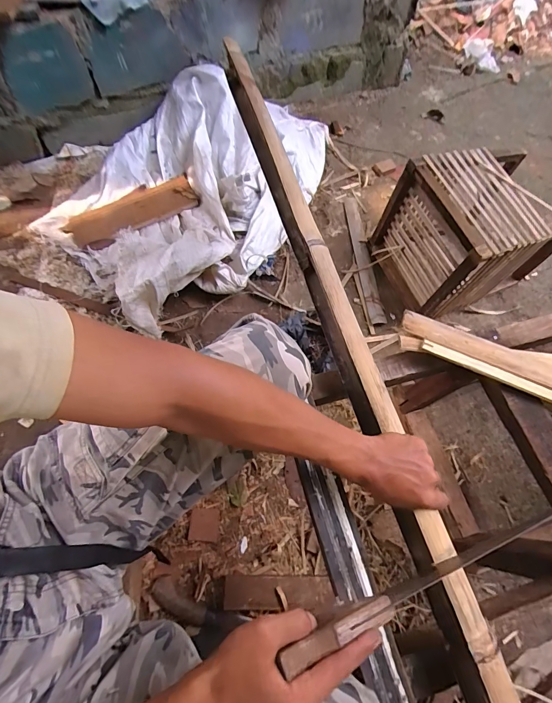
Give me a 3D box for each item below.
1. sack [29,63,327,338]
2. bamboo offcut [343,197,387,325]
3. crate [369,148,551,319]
[{"bbox_3d":[-0.203,-0.549,1.076,0.673,0.218,0.920,41,70,14],"label":"sack"},{"bbox_3d":[0.264,-0.293,1.077,0.047,0.020,0.483,-4,66,-5],"label":"bamboo offcut"},{"bbox_3d":[0.518,-0.321,0.961,0.390,0.300,0.311,-19,68,-11],"label":"crate"}]

